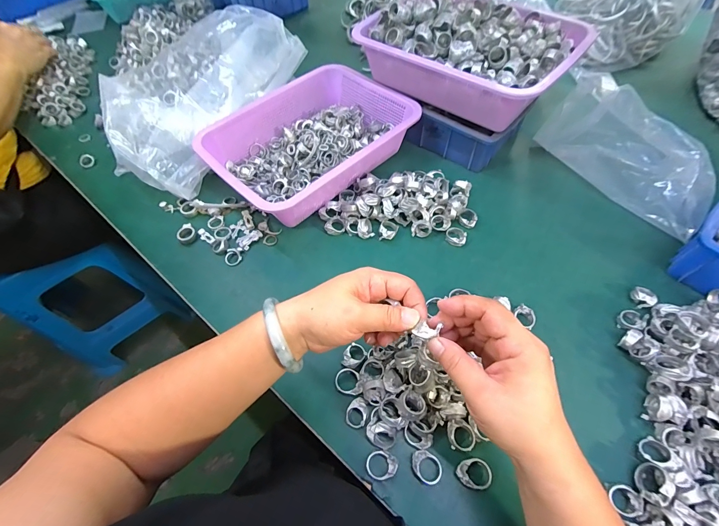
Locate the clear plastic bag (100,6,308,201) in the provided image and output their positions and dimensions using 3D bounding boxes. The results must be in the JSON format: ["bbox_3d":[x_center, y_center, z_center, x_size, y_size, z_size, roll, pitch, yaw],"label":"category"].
[{"bbox_3d":[-0.281,-0.294,0.562,0.229,0.111,0.355,24,63,16],"label":"clear plastic bag"}]

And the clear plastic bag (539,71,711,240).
[{"bbox_3d":[0.412,-0.164,0.485,0.127,0.087,0.260,-25,61,-12],"label":"clear plastic bag"}]

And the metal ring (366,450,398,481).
[{"bbox_3d":[0.022,0.195,0.311,0.029,0.007,0.024,10,59,8],"label":"metal ring"}]

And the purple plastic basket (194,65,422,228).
[{"bbox_3d":[-0.075,-0.192,0.523,0.301,0.079,0.217,-39,65,-20],"label":"purple plastic basket"}]

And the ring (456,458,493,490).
[{"bbox_3d":[0.108,0.198,0.306,0.032,0.008,0.025,5,59,5],"label":"ring"}]

